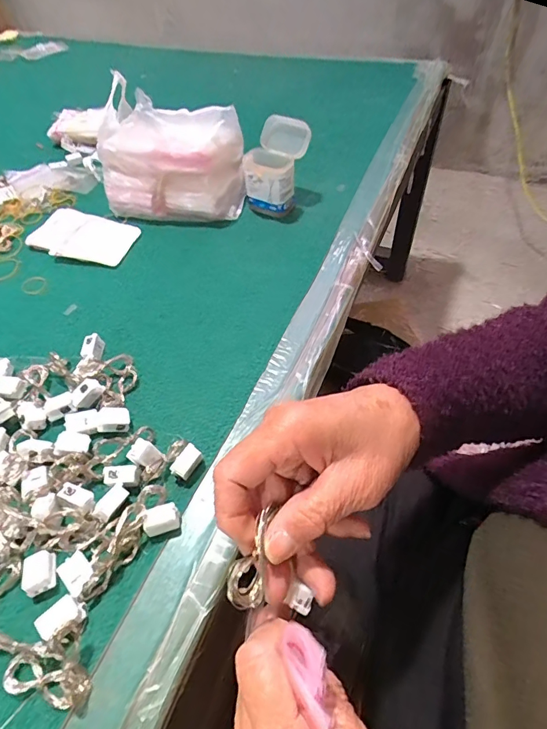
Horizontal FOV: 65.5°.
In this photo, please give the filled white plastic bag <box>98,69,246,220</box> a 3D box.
[{"bbox_3d":[-0.139,-0.280,0.577,0.190,0.135,0.101,8,53,9],"label":"filled white plastic bag"}]

